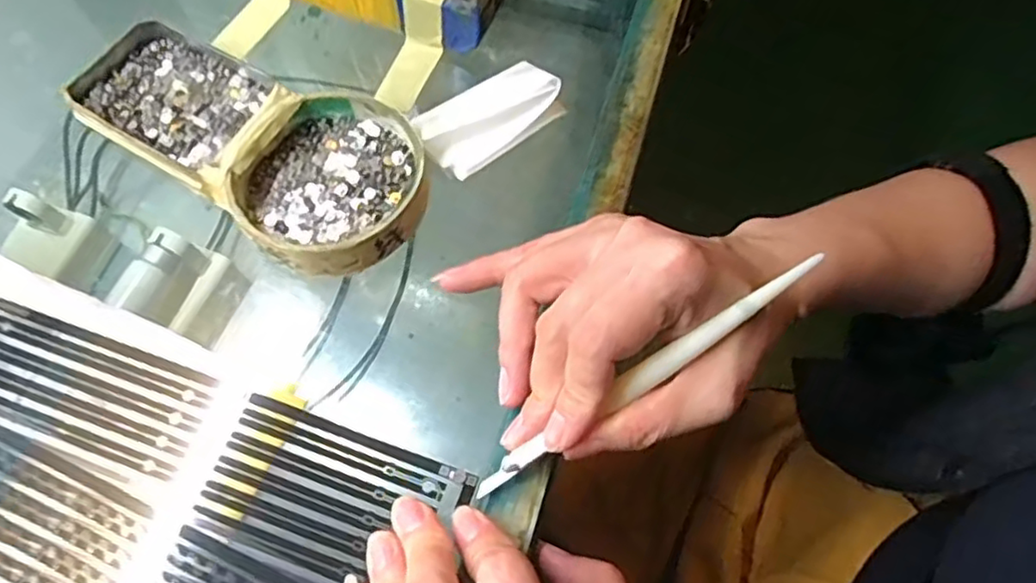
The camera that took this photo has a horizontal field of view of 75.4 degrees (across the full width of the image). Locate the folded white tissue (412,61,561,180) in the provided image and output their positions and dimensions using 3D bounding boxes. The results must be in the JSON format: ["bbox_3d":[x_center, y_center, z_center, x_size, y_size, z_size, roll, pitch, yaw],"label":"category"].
[{"bbox_3d":[-0.015,-0.085,0.310,0.066,0.012,0.040,-39,73,-17],"label":"folded white tissue"}]

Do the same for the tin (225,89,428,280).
[{"bbox_3d":[-0.079,-0.047,0.290,0.077,0.019,0.081,1,66,-2],"label":"tin"}]

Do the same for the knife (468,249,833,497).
[{"bbox_3d":[0.044,0.032,0.244,0.142,0.005,0.009,-35,71,5],"label":"knife"}]

